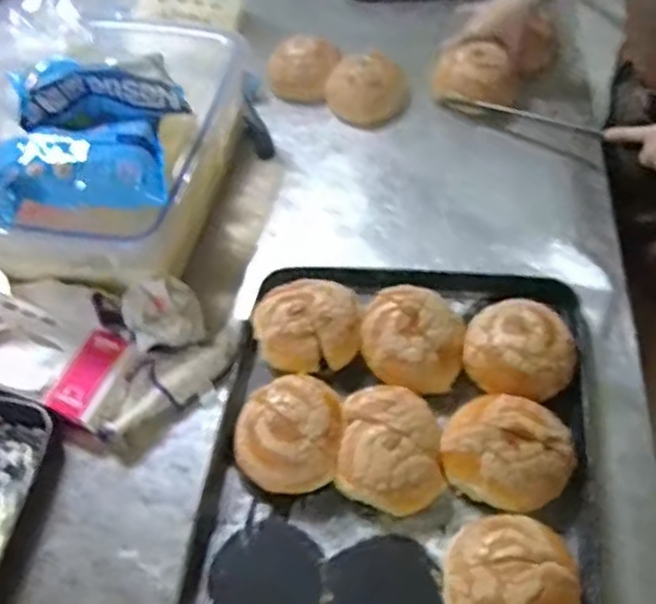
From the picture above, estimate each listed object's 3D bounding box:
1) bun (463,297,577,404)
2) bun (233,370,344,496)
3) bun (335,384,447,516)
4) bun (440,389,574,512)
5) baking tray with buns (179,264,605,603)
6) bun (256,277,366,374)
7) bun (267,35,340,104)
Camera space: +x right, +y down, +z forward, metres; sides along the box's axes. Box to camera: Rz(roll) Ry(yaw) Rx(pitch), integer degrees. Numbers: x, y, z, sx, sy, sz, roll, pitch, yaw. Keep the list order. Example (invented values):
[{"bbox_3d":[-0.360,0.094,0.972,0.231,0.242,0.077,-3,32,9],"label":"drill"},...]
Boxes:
[{"bbox_3d":[0.212,0.058,0.790,0.120,0.058,0.113,-1,55,13],"label":"bun"},{"bbox_3d":[-0.040,0.145,0.767,0.111,0.060,0.121,-12,53,5],"label":"bun"},{"bbox_3d":[0.062,0.154,0.748,0.110,0.052,0.134,-7,55,5],"label":"bun"},{"bbox_3d":[0.182,0.148,0.723,0.133,0.053,0.115,26,64,24],"label":"bun"},{"bbox_3d":[0.070,0.207,0.720,0.387,0.099,0.576,6,56,9],"label":"baking tray with buns"},{"bbox_3d":[-0.030,0.025,0.840,0.136,0.045,0.113,0,55,14],"label":"bun"},{"bbox_3d":[-0.037,-0.377,1.137,0.116,0.064,0.109,-7,54,9],"label":"bun"}]

